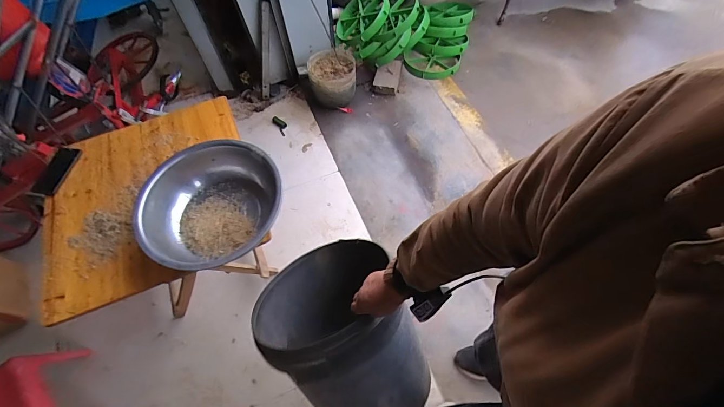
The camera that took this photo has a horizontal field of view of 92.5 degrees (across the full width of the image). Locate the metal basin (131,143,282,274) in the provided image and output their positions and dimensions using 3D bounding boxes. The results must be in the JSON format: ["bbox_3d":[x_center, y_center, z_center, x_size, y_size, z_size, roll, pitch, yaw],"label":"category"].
[{"bbox_3d":[-0.369,0.012,0.882,0.306,0.115,0.338,22,64,14],"label":"metal basin"}]

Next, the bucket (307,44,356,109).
[{"bbox_3d":[-0.146,-0.634,1.761,0.232,0.183,0.273,-8,61,-2],"label":"bucket"}]

